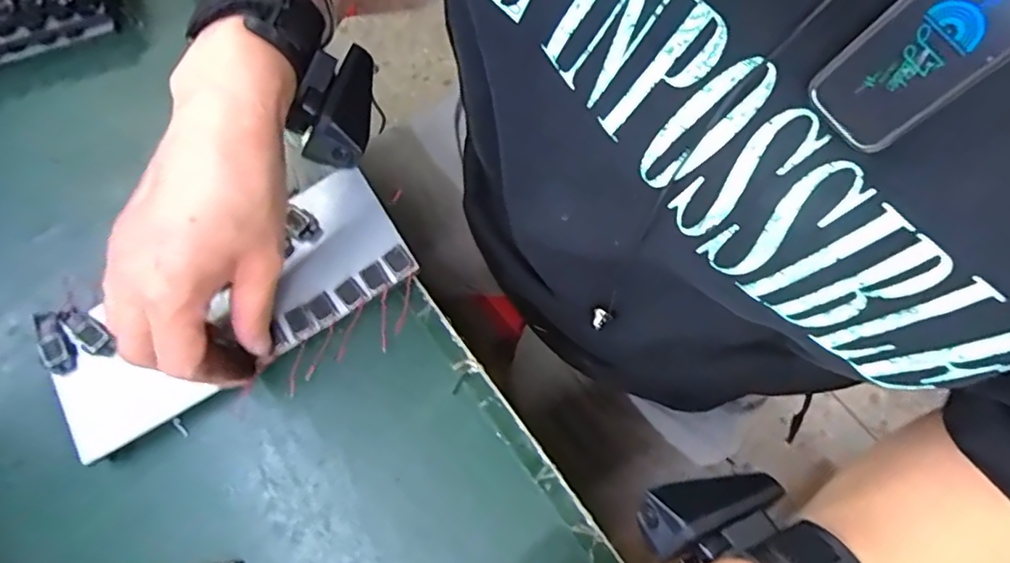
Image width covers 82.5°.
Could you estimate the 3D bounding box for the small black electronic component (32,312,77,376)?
[{"bbox_3d":[-0.251,0.034,0.320,0.014,0.008,0.040,-38,74,-8],"label":"small black electronic component"}]

